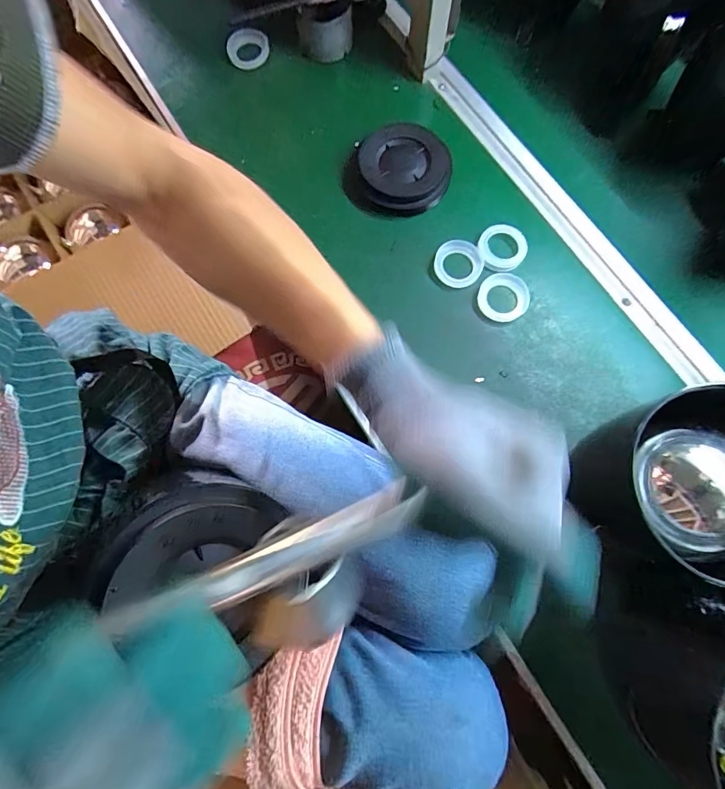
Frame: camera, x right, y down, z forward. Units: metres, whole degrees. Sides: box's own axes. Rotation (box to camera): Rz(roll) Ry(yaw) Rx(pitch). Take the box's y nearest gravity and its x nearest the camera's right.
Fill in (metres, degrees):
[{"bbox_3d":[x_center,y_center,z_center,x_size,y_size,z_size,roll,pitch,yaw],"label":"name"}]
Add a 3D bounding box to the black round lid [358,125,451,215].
[{"bbox_3d":[0.052,-0.283,0.517,0.111,0.024,0.109,0,76,1],"label":"black round lid"}]

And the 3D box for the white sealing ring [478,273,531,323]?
[{"bbox_3d":[0.167,-0.117,0.493,0.057,0.013,0.058,0,76,1],"label":"white sealing ring"}]

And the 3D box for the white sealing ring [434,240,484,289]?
[{"bbox_3d":[0.116,-0.158,0.504,0.057,0.014,0.053,0,76,1],"label":"white sealing ring"}]

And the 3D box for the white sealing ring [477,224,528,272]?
[{"bbox_3d":[0.170,-0.180,0.509,0.056,0.011,0.063,6,69,11],"label":"white sealing ring"}]

